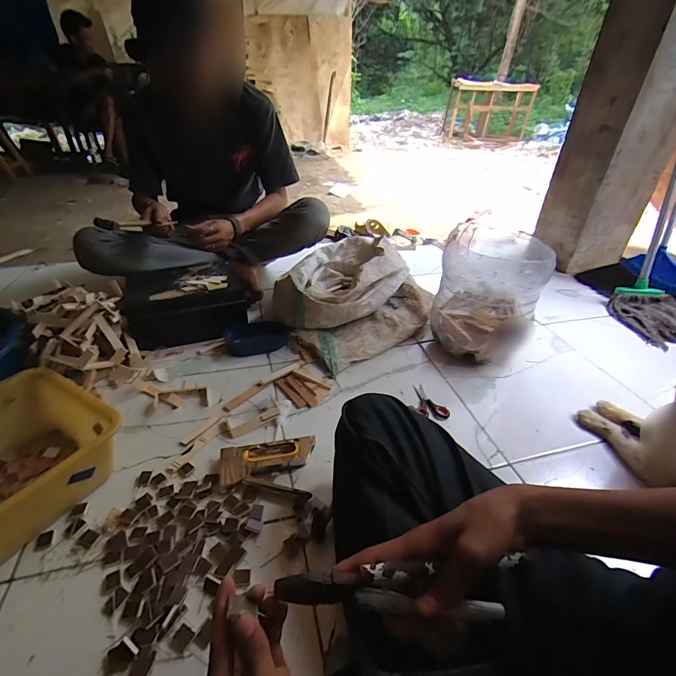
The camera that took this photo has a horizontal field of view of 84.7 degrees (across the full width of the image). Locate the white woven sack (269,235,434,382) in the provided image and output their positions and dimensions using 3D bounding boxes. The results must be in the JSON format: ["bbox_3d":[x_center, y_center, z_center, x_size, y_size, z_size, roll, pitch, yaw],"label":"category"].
[{"bbox_3d":[0.020,-0.132,1.045,0.397,0.185,0.404,-23,42,-32],"label":"white woven sack"}]

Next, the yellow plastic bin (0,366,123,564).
[{"bbox_3d":[-0.517,0.198,0.581,0.239,0.129,0.256,20,38,24],"label":"yellow plastic bin"}]

